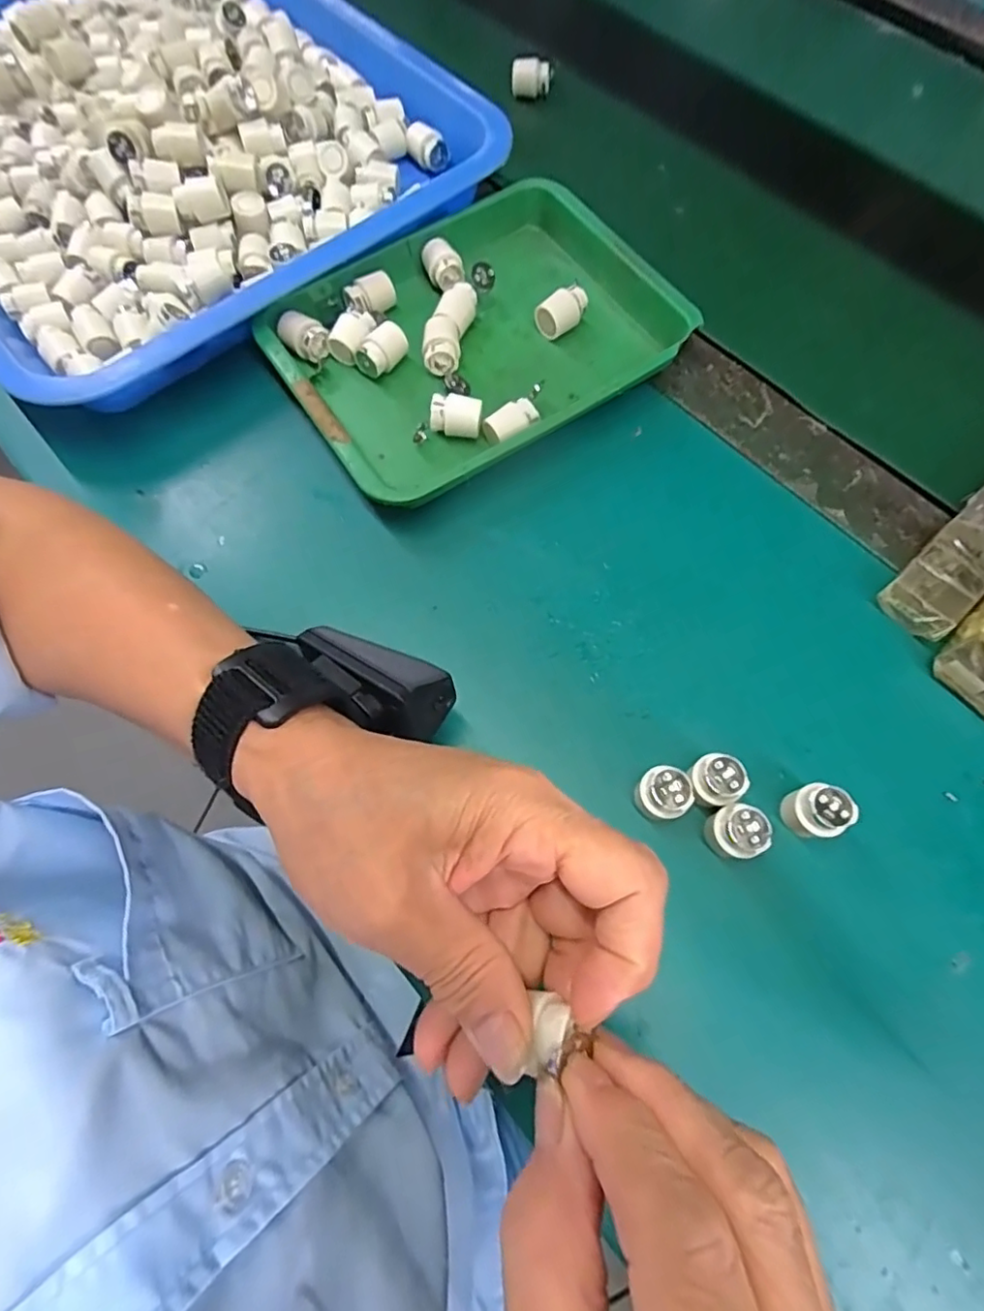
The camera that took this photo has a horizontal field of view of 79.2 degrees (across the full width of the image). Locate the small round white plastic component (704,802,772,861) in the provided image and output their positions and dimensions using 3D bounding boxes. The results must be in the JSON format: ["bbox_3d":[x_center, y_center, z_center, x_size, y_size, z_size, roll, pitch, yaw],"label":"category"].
[{"bbox_3d":[0.101,0.074,0.249,0.018,0.029,0.020,-7,69,-2],"label":"small round white plastic component"}]

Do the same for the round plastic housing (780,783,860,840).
[{"bbox_3d":[0.136,0.066,0.251,0.019,0.028,0.020,0,69,0],"label":"round plastic housing"}]

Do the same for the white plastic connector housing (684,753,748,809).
[{"bbox_3d":[0.094,0.055,0.256,0.021,0.026,0.020,-18,70,-7],"label":"white plastic connector housing"}]

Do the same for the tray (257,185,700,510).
[{"bbox_3d":[-0.011,-0.184,0.347,0.211,0.030,0.159,-33,72,-11],"label":"tray"}]

